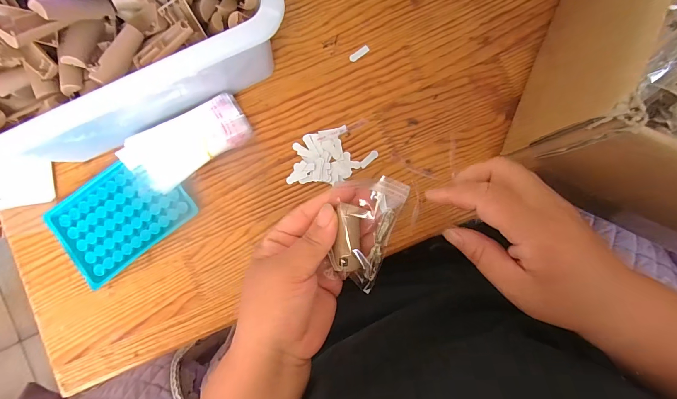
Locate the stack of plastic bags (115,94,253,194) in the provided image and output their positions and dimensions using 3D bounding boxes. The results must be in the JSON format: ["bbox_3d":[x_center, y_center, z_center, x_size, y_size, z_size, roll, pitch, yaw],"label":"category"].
[{"bbox_3d":[-0.149,-0.054,0.322,0.121,0.026,0.055,-32,85,0],"label":"stack of plastic bags"}]

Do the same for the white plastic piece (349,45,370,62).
[{"bbox_3d":[0.022,-0.152,0.338,0.022,0.004,0.008,-35,85,0],"label":"white plastic piece"}]

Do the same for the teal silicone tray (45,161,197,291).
[{"bbox_3d":[-0.223,0.014,0.332,0.129,0.017,0.094,-39,87,0],"label":"teal silicone tray"}]

